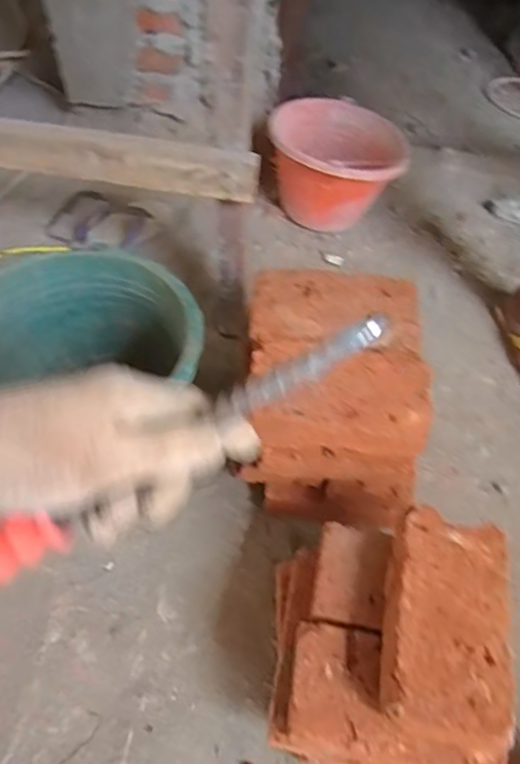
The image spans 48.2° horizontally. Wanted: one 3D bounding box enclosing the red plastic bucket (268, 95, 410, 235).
[{"bbox_3d":[0.151,-0.419,1.124,0.238,0.168,0.238,-1,54,-5],"label":"red plastic bucket"}]

